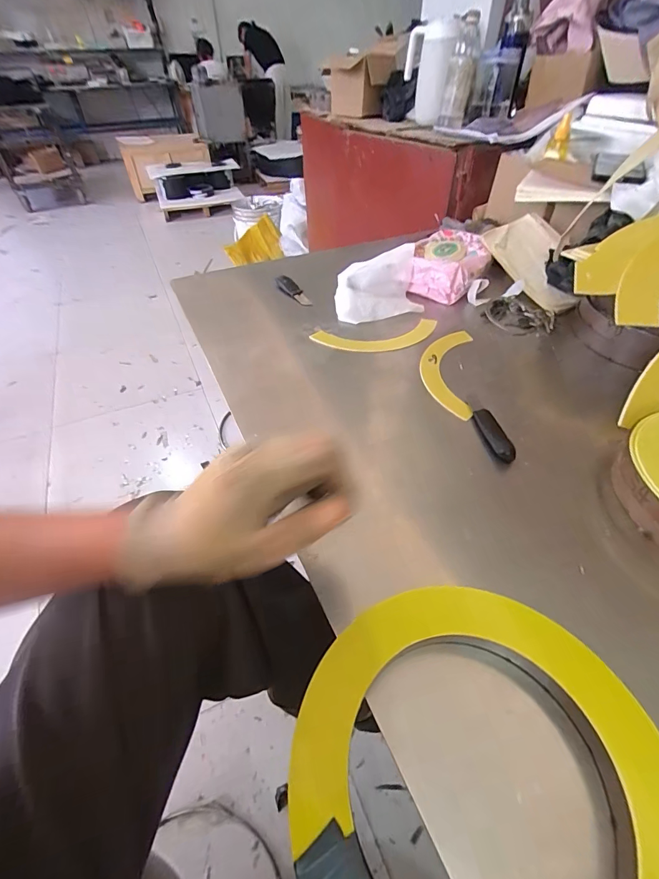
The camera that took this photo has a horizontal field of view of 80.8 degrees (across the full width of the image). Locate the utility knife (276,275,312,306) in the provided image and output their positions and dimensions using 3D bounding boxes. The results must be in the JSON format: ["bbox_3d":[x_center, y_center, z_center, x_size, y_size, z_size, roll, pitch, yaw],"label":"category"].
[{"bbox_3d":[-0.066,-0.262,0.684,0.028,0.019,0.106,-21,48,-20],"label":"utility knife"}]

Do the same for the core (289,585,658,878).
[{"bbox_3d":[0.084,0.194,0.221,0.210,0.035,0.201,0,46,0],"label":"core"}]

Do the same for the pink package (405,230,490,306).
[{"bbox_3d":[0.218,-0.315,0.702,0.123,0.063,0.188,18,47,19],"label":"pink package"}]

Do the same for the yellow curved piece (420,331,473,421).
[{"bbox_3d":[0.159,-0.098,0.527,0.066,0.005,0.192,10,45,11],"label":"yellow curved piece"}]

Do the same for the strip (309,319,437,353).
[{"bbox_3d":[0.076,-0.154,0.587,0.195,0.007,0.066,-11,45,-10],"label":"strip"}]

